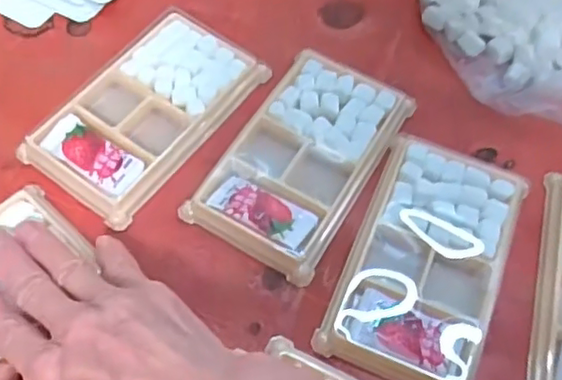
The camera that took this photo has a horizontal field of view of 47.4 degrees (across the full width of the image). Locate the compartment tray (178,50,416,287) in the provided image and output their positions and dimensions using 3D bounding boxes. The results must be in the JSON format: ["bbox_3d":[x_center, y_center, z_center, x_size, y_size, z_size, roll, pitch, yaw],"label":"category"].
[{"bbox_3d":[0.015,-0.022,0.365,0.076,0.010,0.138,28,63,14],"label":"compartment tray"}]

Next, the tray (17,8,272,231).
[{"bbox_3d":[-0.078,-0.049,0.378,0.078,0.012,0.136,33,64,16],"label":"tray"}]

